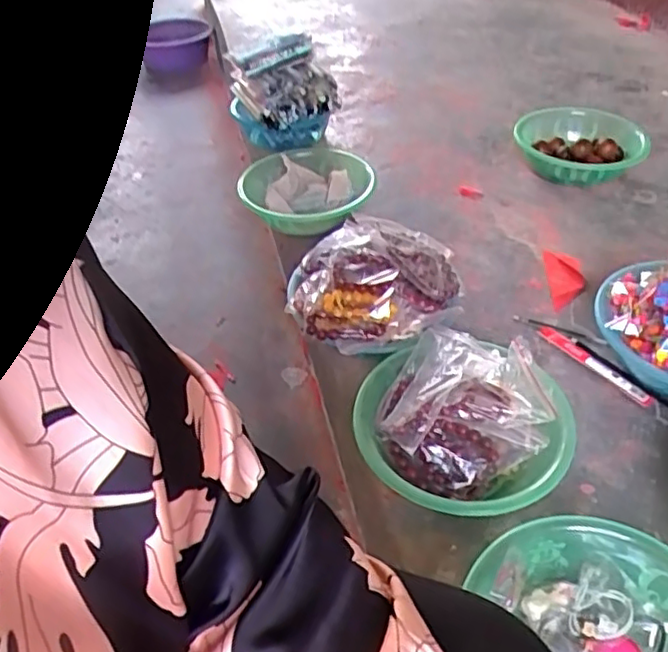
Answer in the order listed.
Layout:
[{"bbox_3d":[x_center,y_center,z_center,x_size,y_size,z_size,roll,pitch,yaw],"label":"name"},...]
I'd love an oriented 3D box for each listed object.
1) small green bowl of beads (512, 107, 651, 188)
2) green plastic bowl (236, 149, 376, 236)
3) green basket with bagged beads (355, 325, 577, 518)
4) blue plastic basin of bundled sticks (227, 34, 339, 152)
[{"bbox_3d":[0.465,-0.350,1.223,0.230,0.077,0.219,-1,42,1],"label":"small green bowl of beads"},{"bbox_3d":[-0.052,-0.261,1.198,0.268,0.060,0.260,18,46,21],"label":"green plastic bowl"},{"bbox_3d":[0.143,0.109,0.727,0.239,0.086,0.234,12,44,16],"label":"green basket with bagged beads"},{"bbox_3d":[-0.105,-0.494,1.372,0.182,0.215,0.149,-23,47,-20],"label":"blue plastic basin of bundled sticks"}]

